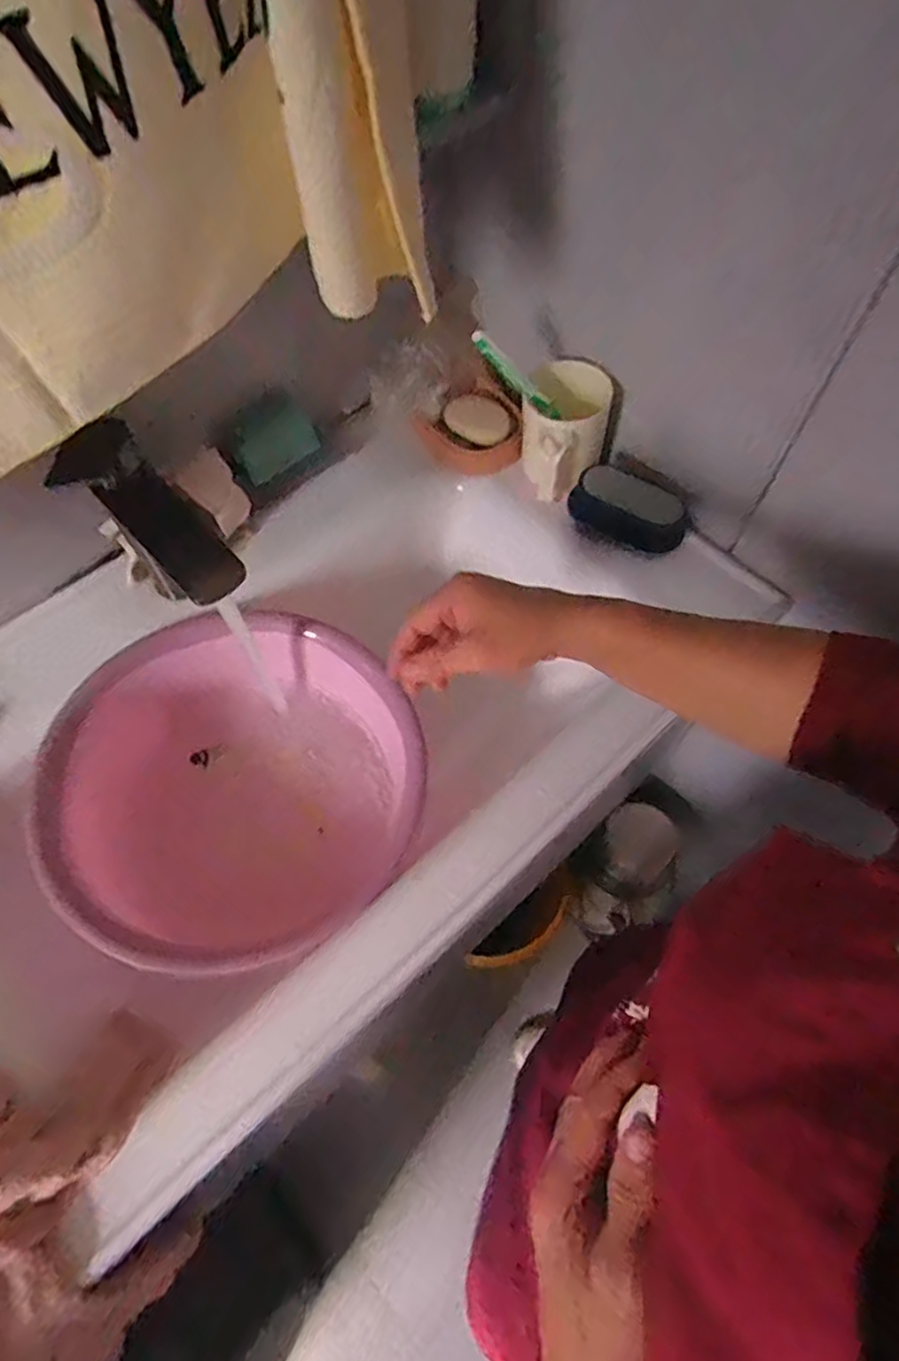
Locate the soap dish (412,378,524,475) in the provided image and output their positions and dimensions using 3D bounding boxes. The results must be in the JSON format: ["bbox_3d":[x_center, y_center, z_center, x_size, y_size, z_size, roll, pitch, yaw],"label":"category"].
[{"bbox_3d":[0.034,-0.256,0.670,0.105,0.035,0.096,-1,61,1],"label":"soap dish"}]

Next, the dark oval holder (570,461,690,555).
[{"bbox_3d":[0.169,-0.160,0.611,0.106,0.050,0.054,23,64,13],"label":"dark oval holder"}]

